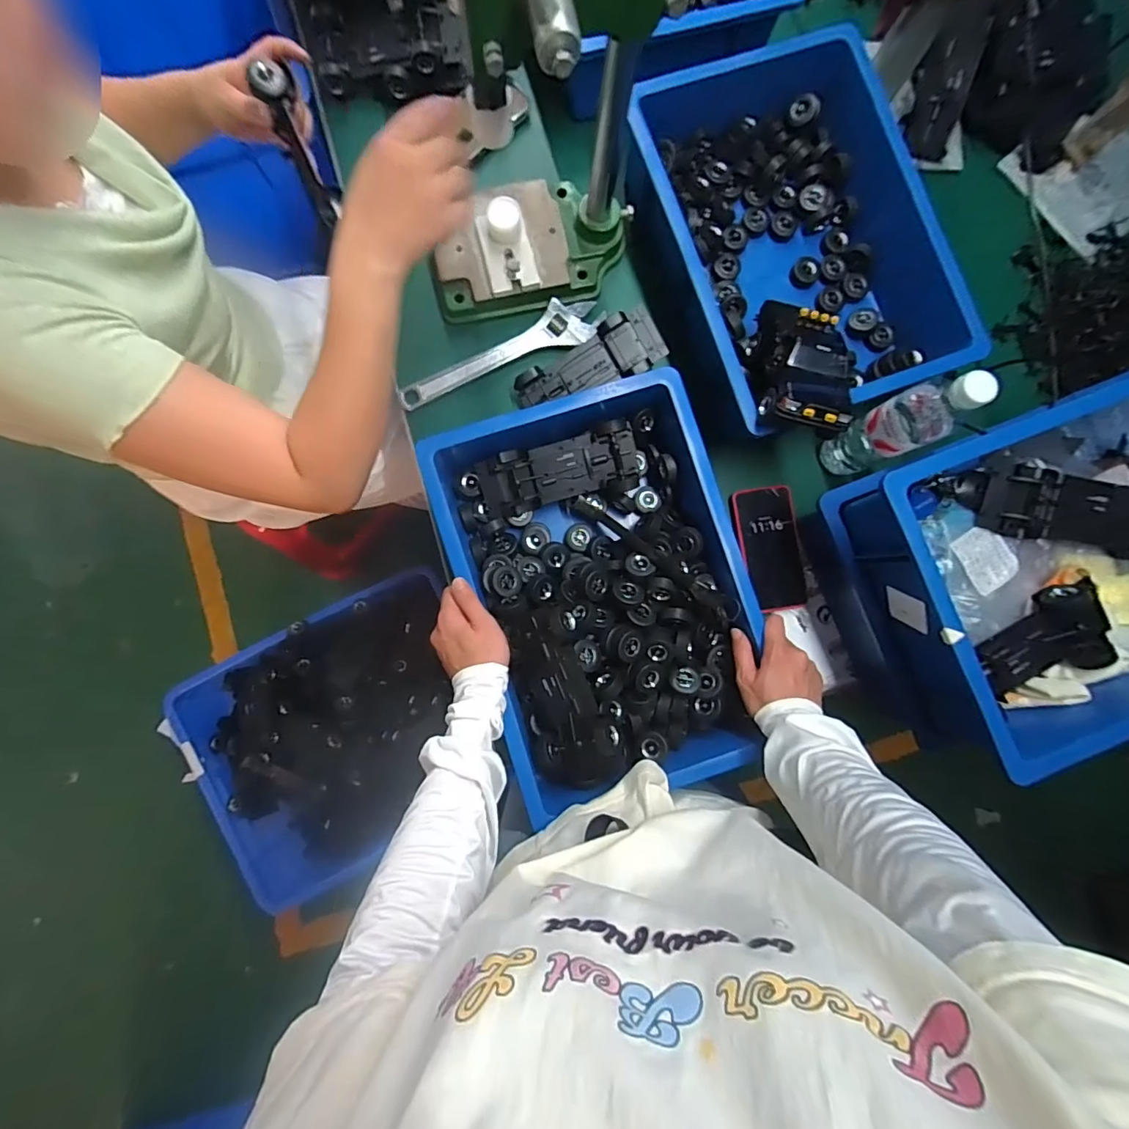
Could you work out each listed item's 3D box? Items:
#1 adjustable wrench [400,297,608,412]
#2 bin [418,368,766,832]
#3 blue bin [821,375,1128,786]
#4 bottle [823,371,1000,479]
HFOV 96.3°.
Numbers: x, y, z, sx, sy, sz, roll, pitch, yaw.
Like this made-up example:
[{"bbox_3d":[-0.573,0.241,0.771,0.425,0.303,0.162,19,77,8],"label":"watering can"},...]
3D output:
[{"bbox_3d":[-0.085,-0.285,0.673,0.283,0.026,0.067,-22,88,-5],"label":"adjustable wrench"},{"bbox_3d":[0.049,0.028,0.604,0.303,0.108,0.445,-20,87,-5],"label":"bin"},{"bbox_3d":[0.563,-0.018,0.532,0.468,0.117,0.312,-20,87,-5],"label":"blue bin"},{"bbox_3d":[0.381,-0.156,0.576,0.059,0.220,0.064,-28,88,-5],"label":"bottle"}]

